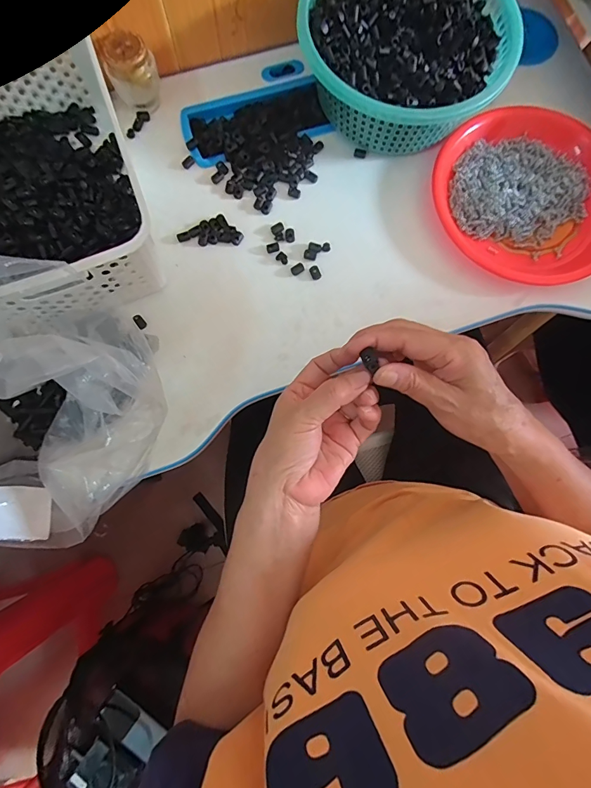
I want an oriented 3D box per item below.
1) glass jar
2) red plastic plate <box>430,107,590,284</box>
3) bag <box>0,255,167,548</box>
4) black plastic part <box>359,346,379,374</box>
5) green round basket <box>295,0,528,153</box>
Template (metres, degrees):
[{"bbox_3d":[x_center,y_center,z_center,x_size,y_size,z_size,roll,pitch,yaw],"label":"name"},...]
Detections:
[{"bbox_3d":[-0.195,-0.384,0.477,0.050,0.061,0.050,0,79,-1],"label":"glass jar"},{"bbox_3d":[0.276,-0.236,0.468,0.221,0.025,0.220,0,79,-1],"label":"red plastic plate"},{"bbox_3d":[-0.221,0.018,0.316,0.212,0.186,0.168,-38,82,-8],"label":"bag"},{"bbox_3d":[0.054,-0.024,0.285,0.009,0.007,0.019,-32,81,-7],"label":"black plastic part"},{"bbox_3d":[0.118,-0.400,0.466,0.235,0.080,0.218,0,79,-1],"label":"green round basket"}]

